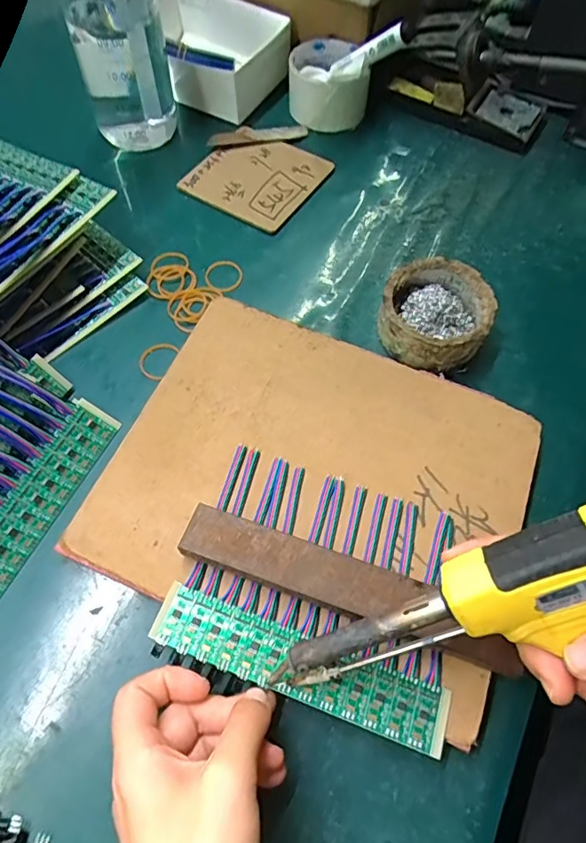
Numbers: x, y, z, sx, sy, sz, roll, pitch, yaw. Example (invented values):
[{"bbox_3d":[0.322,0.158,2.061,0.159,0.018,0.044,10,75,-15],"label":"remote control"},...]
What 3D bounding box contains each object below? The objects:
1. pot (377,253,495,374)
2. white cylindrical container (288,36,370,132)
[{"bbox_3d":[0.109,-0.082,0.395,0.077,0.048,0.082,1,64,-2],"label":"pot"},{"bbox_3d":[0.037,-0.357,0.536,0.083,0.050,0.084,6,64,0],"label":"white cylindrical container"}]

